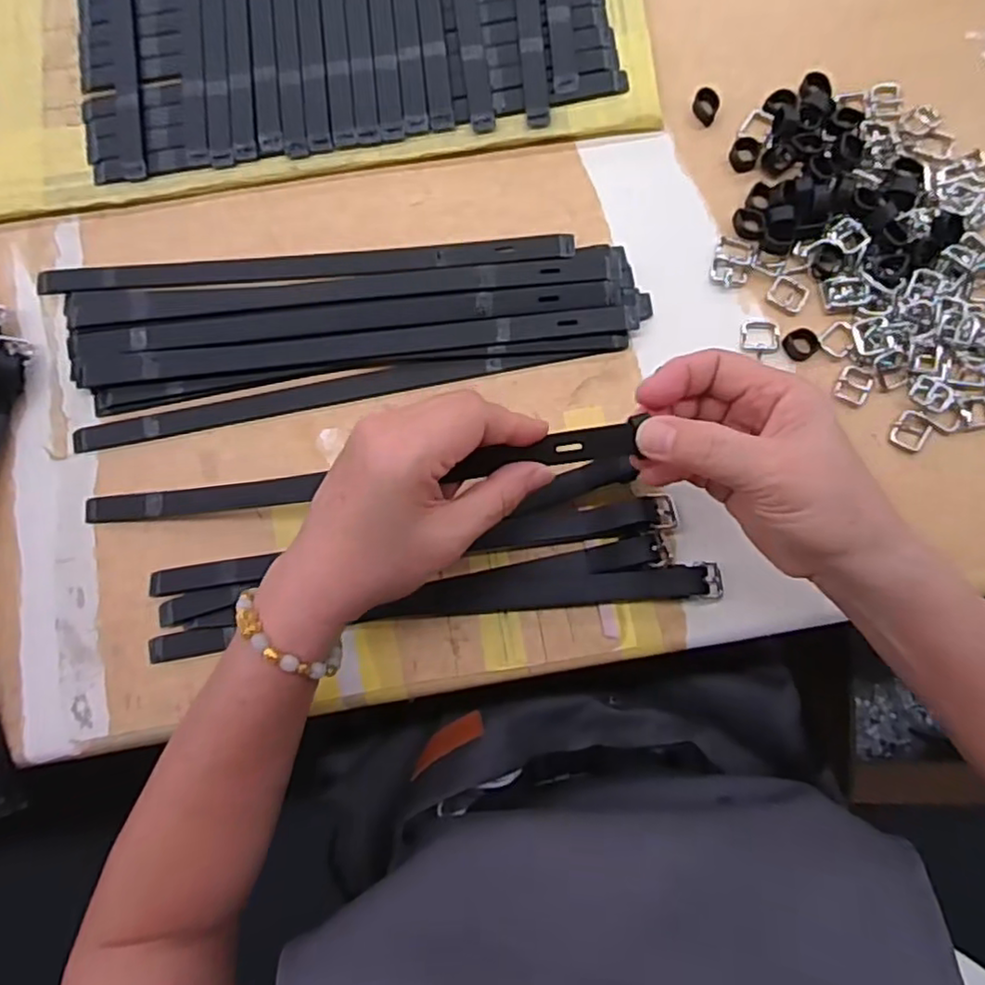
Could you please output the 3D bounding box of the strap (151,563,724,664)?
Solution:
[{"bbox_3d":[-0.038,0.068,0.388,0.334,0.012,0.024,-7,84,3],"label":"strap"}]

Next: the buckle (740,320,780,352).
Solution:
[{"bbox_3d":[0.160,-0.094,0.395,0.023,0.004,0.020,2,84,4],"label":"buckle"}]

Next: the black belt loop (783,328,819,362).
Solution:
[{"bbox_3d":[0.184,-0.088,0.390,0.020,0.005,0.019,0,84,4],"label":"black belt loop"}]

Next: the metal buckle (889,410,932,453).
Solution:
[{"bbox_3d":[0.241,-0.036,0.380,0.019,0.004,0.022,30,87,6],"label":"metal buckle"}]

